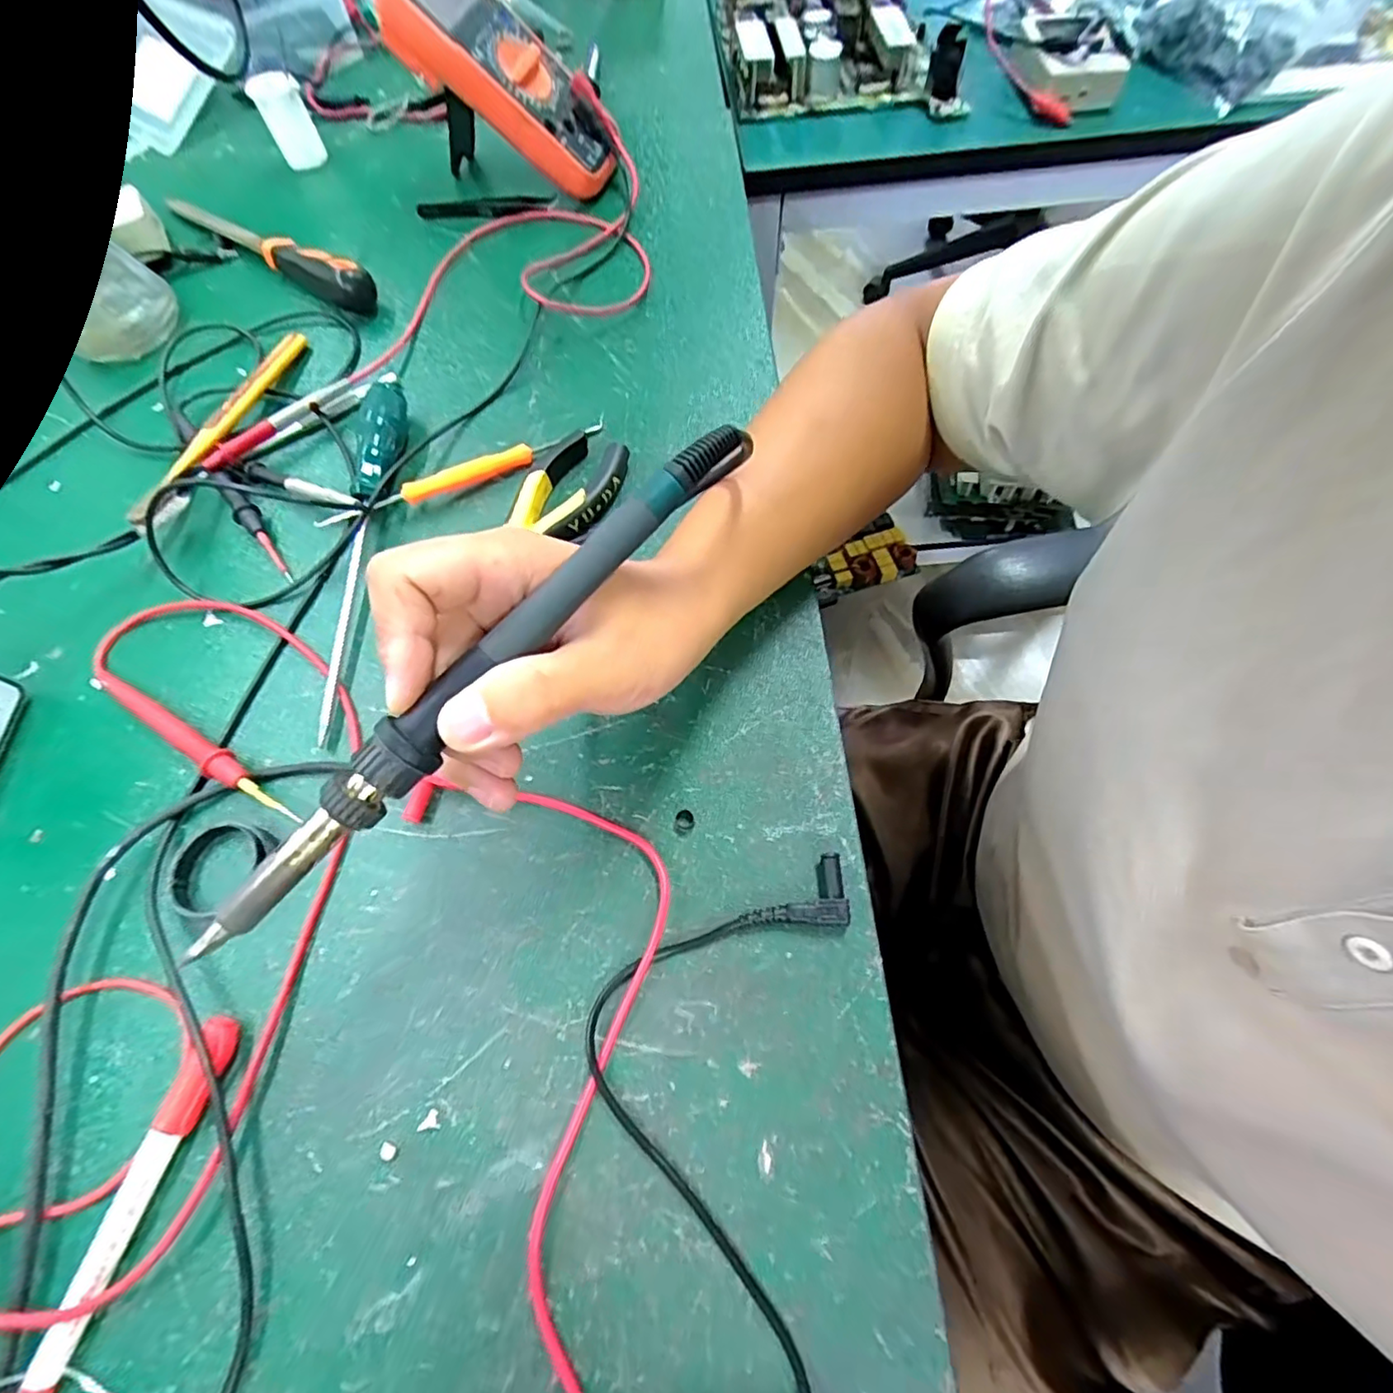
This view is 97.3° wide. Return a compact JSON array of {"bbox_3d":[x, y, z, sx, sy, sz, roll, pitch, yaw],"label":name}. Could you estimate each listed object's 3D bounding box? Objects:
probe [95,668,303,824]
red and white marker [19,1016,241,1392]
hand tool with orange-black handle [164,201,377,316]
[{"bbox_3d":[-0.253,0.023,0.306,0.159,0.015,0.013,27,70,14],"label":"probe"},{"bbox_3d":[-0.213,0.196,0.228,0.014,0.013,0.138,15,68,10],"label":"red and white marker"},{"bbox_3d":[-0.326,-0.339,0.464,0.219,0.031,0.026,33,72,16],"label":"hand tool with orange-black handle"}]

